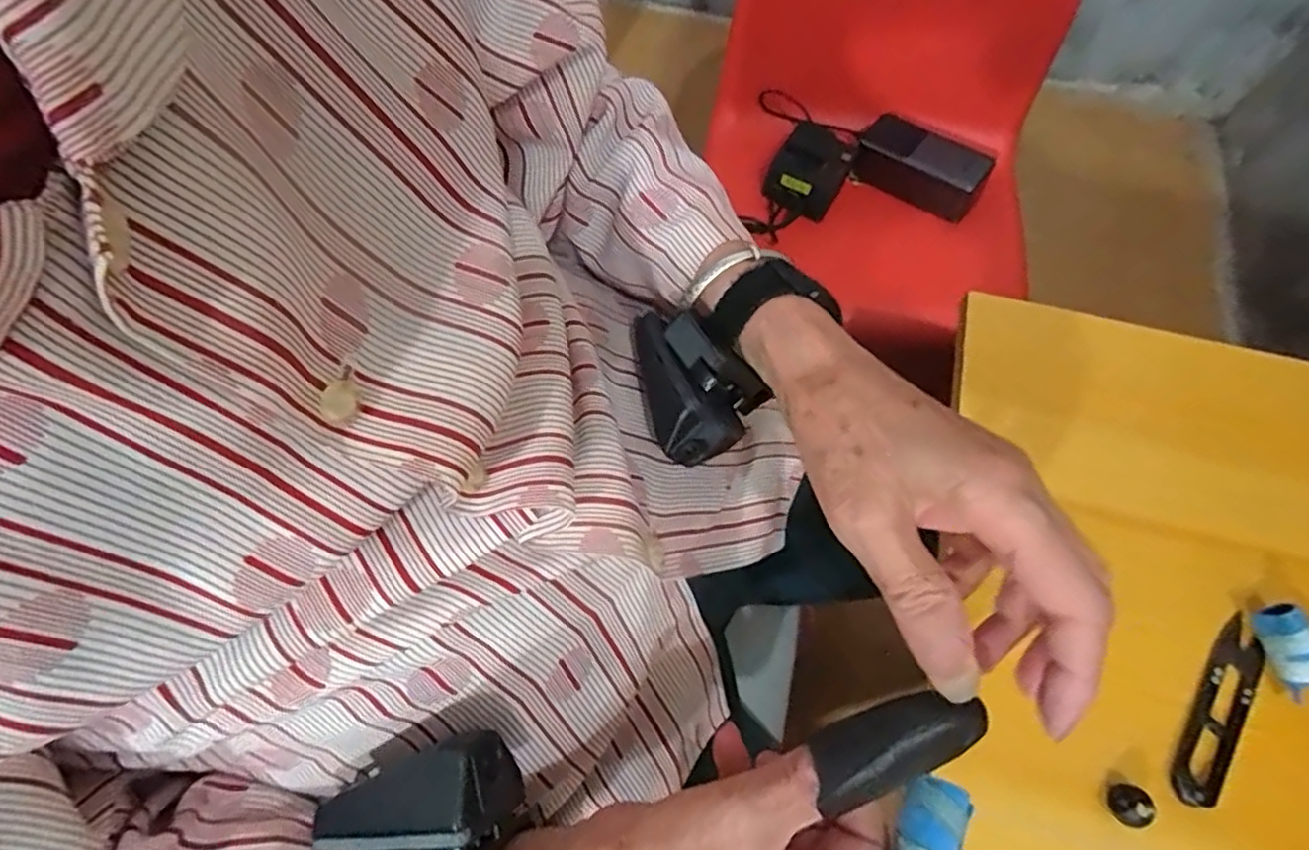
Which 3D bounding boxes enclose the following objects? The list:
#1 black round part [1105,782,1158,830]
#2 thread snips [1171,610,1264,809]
[{"bbox_3d":[0.221,0.177,0.309,0.013,0.015,0.018,4,65,3],"label":"black round part"},{"bbox_3d":[0.279,0.140,0.327,0.022,0.006,0.097,31,69,14],"label":"thread snips"}]

